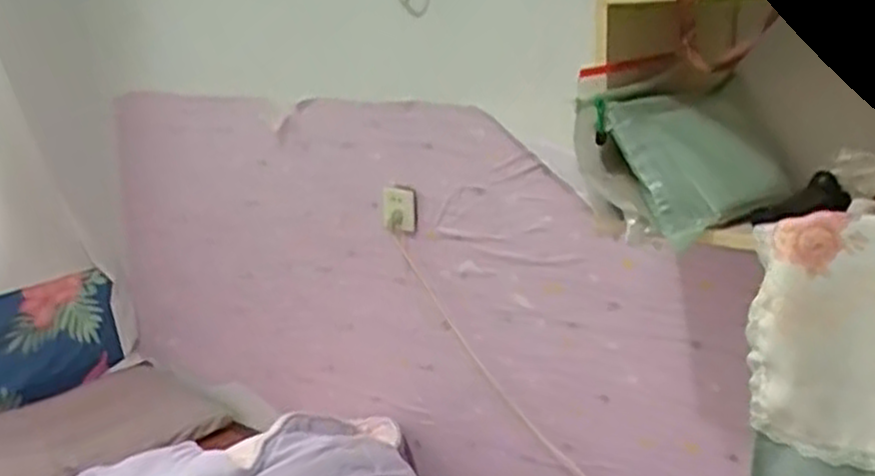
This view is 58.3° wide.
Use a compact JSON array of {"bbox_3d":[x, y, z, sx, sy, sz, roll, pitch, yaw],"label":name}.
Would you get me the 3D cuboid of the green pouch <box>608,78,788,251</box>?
[{"bbox_3d":[0.368,-0.112,1.047,0.297,0.202,0.048,-16,-15,-31],"label":"green pouch"}]

